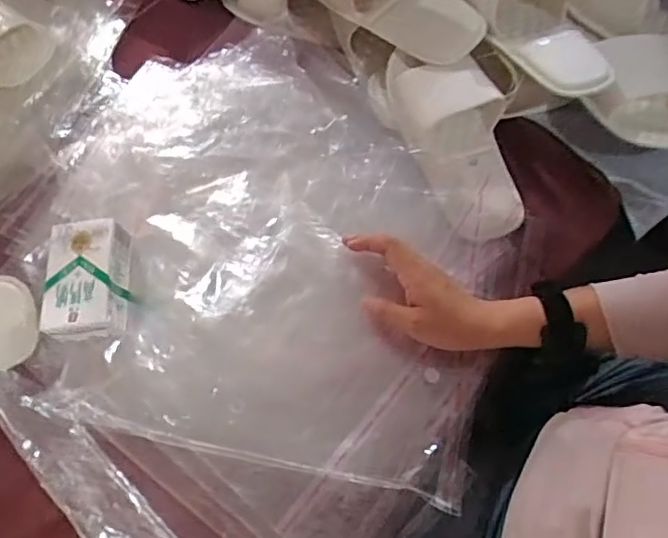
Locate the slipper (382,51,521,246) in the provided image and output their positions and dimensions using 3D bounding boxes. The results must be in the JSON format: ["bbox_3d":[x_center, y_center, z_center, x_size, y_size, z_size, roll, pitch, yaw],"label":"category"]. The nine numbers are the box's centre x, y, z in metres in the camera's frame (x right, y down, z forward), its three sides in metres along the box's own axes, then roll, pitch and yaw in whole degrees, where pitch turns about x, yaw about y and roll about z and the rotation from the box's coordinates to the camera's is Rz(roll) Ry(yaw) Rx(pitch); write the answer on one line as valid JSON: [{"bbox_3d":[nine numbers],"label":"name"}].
[{"bbox_3d":[0.129,-0.140,0.603,0.104,0.060,0.221,-22,67,-7],"label":"slipper"}]

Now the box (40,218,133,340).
[{"bbox_3d":[-0.236,0.008,0.554,0.074,0.044,0.111,-7,66,-1],"label":"box"}]

